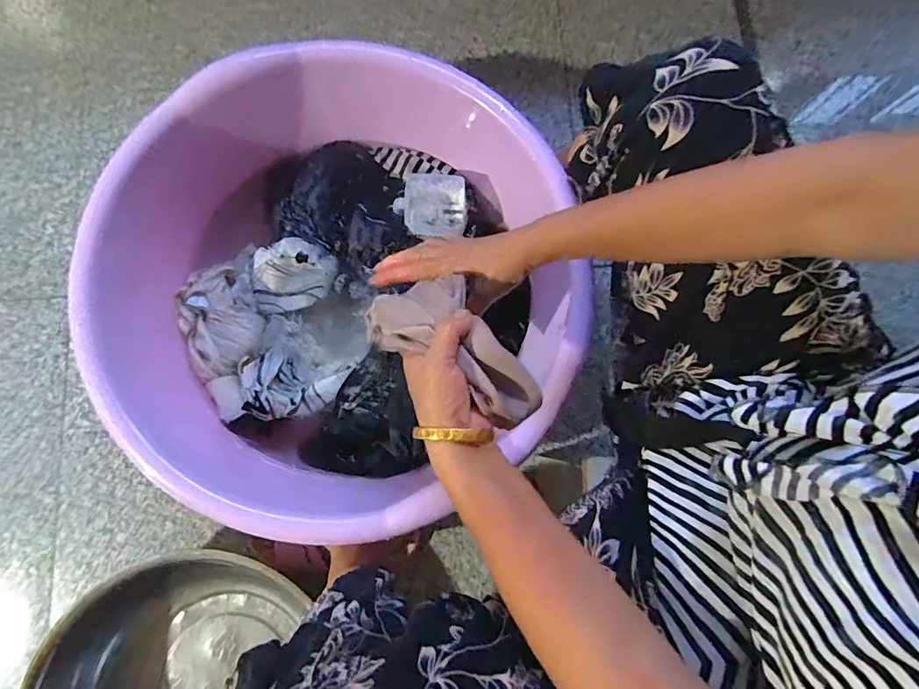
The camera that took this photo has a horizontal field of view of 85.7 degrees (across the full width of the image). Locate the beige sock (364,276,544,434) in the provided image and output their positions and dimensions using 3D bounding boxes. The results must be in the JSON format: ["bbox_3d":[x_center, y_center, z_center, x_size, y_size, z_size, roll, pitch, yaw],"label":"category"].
[{"bbox_3d":[0.002,-0.003,0.393,0.150,0.032,0.081,36,81,13],"label":"beige sock"}]

